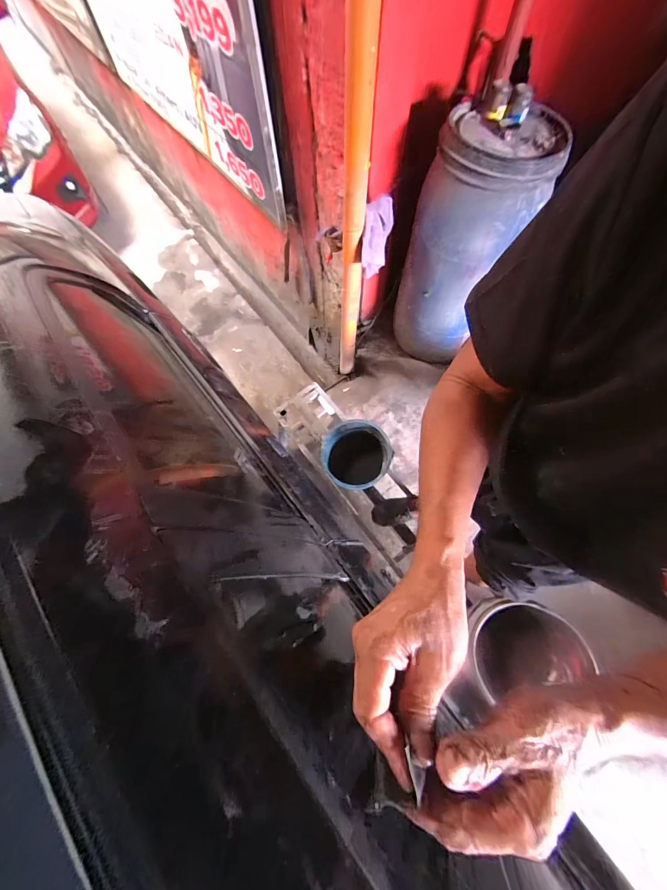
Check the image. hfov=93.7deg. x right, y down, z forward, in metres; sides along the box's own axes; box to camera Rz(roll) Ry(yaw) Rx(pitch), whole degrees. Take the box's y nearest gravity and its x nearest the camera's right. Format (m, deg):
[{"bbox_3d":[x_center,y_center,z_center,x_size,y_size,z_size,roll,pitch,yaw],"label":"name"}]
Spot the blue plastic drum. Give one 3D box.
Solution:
[{"bbox_3d":[0.544,-0.829,1.403,0.416,0.883,0.384,30,70,14],"label":"blue plastic drum"}]

